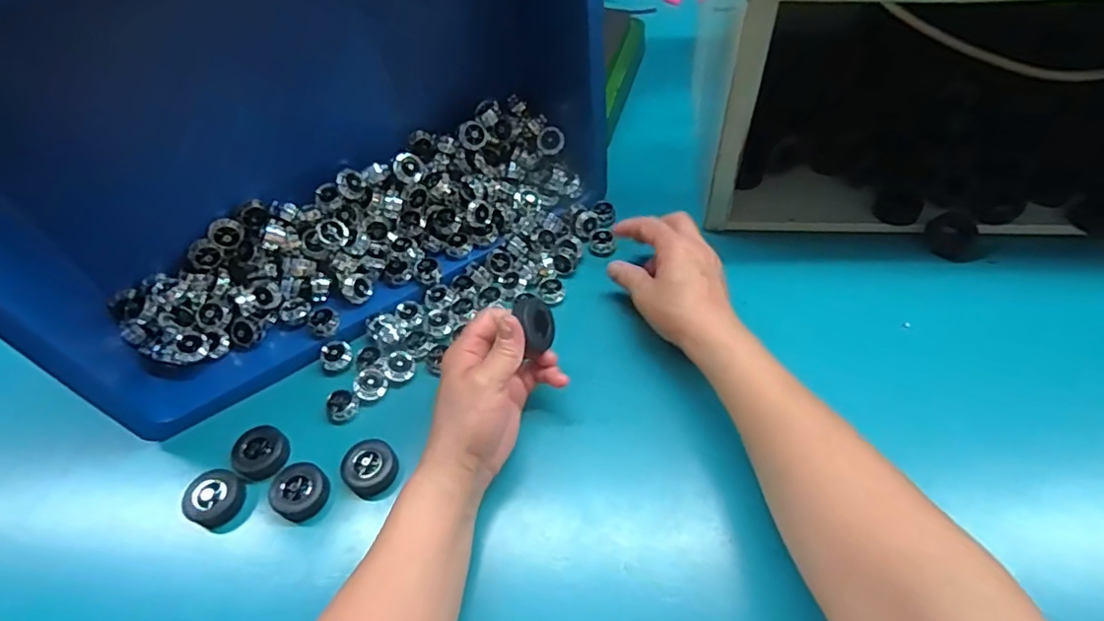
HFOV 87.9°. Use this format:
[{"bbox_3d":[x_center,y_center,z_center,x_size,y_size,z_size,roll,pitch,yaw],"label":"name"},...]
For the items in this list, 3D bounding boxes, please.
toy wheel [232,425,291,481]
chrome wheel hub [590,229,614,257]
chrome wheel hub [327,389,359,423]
[{"bbox_3d":[-0.213,0.103,0.417,0.037,0.013,0.036,-2,56,3],"label":"toy wheel"},{"bbox_3d":[0.046,-0.063,0.528,0.021,0.012,0.021,-2,56,3],"label":"chrome wheel hub"},{"bbox_3d":[-0.162,0.073,0.439,0.023,0.010,0.022,-2,56,3],"label":"chrome wheel hub"}]

